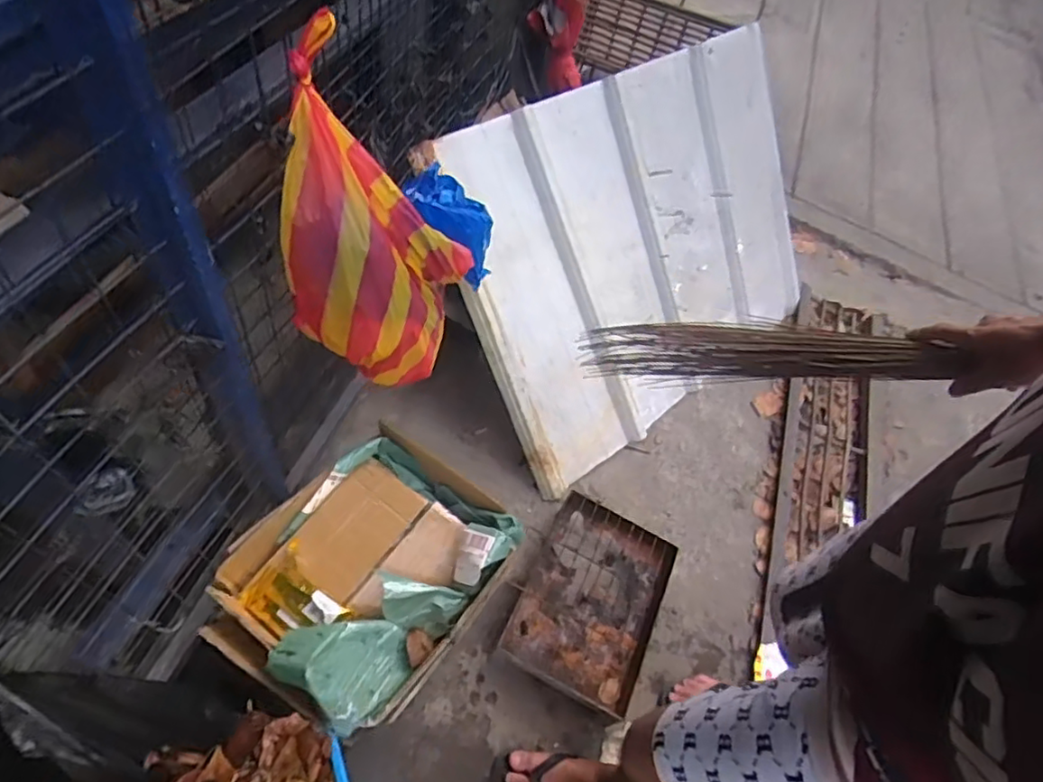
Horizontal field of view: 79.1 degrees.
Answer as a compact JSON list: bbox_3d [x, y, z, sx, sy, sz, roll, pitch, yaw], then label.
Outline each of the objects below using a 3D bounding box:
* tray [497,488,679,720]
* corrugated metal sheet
[{"bbox_3d":[0.133,0.408,1.227,0.253,0.113,0.356,20,47,15],"label":"tray"},{"bbox_3d":[0.328,-0.355,1.536,1.104,0.783,0.105,-32,22,-29],"label":"corrugated metal sheet"}]

